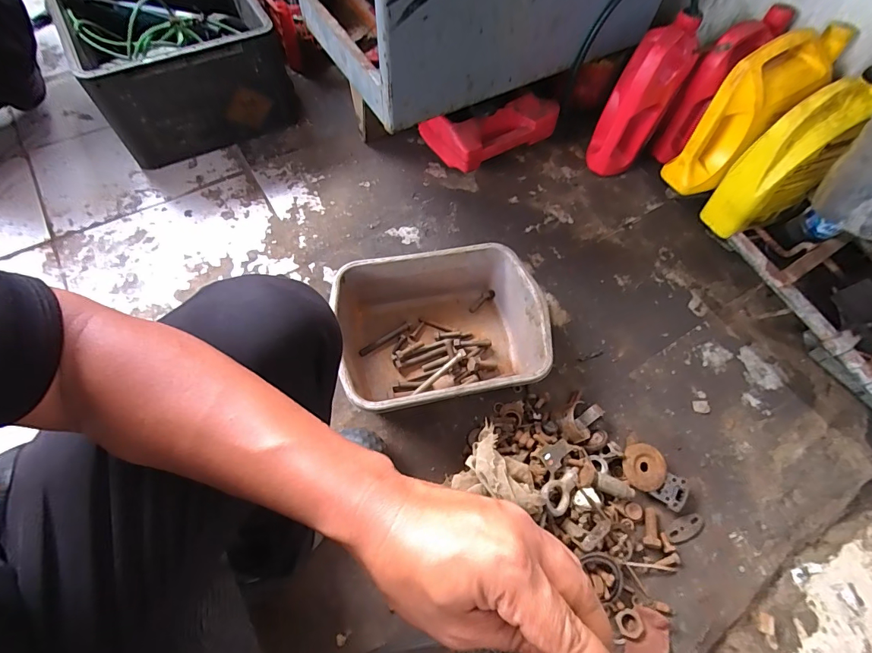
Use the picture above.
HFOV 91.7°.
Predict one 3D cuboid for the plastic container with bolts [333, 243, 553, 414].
[{"bbox_3d":[0.009,0.010,0.746,0.336,0.122,0.263,-10,65,-8],"label":"plastic container with bolts"}]

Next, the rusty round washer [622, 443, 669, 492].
[{"bbox_3d":[0.337,0.227,0.684,0.067,0.007,0.071,-1,73,2],"label":"rusty round washer"}]

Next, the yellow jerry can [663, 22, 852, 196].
[{"bbox_3d":[0.580,-0.376,0.776,0.188,0.264,0.082,-14,65,-11],"label":"yellow jerry can"}]

